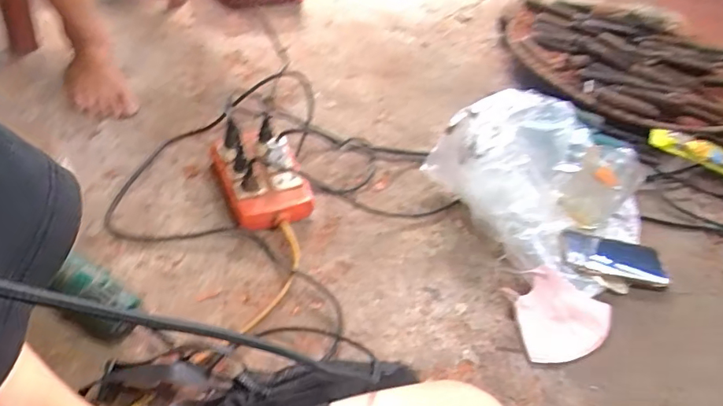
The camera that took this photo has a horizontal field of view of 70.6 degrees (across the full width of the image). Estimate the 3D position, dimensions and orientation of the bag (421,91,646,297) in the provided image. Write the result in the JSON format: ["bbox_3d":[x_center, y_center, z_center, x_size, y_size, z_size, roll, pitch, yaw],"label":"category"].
[{"bbox_3d":[0.284,-0.036,0.750,0.243,0.150,0.294,-19,50,-24],"label":"bag"}]

